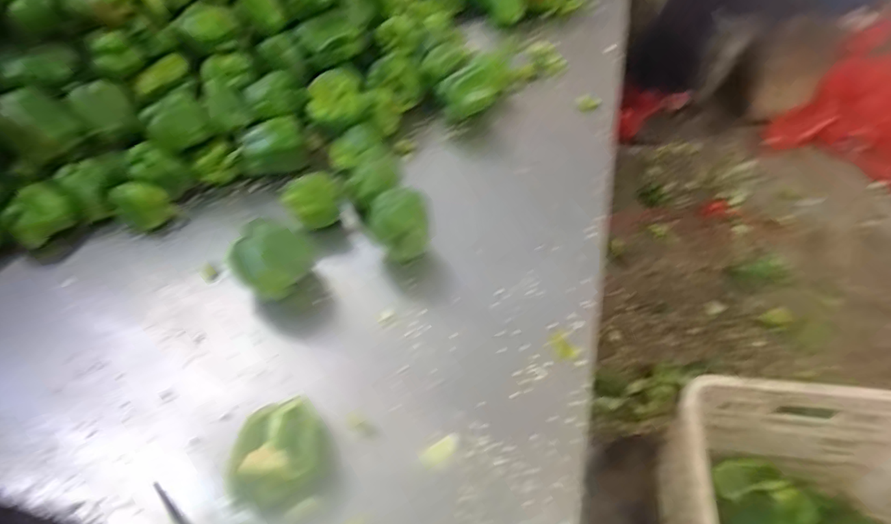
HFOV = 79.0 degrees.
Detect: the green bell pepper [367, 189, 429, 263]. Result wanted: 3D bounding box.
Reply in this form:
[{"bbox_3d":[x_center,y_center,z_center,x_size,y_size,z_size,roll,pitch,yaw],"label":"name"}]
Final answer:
[{"bbox_3d":[-0.062,-0.056,0.751,0.084,0.065,0.069,3,48,6],"label":"green bell pepper"}]

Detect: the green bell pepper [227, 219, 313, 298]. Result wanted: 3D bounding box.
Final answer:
[{"bbox_3d":[-0.230,-0.009,0.710,0.081,0.071,0.080,-3,48,3],"label":"green bell pepper"}]

